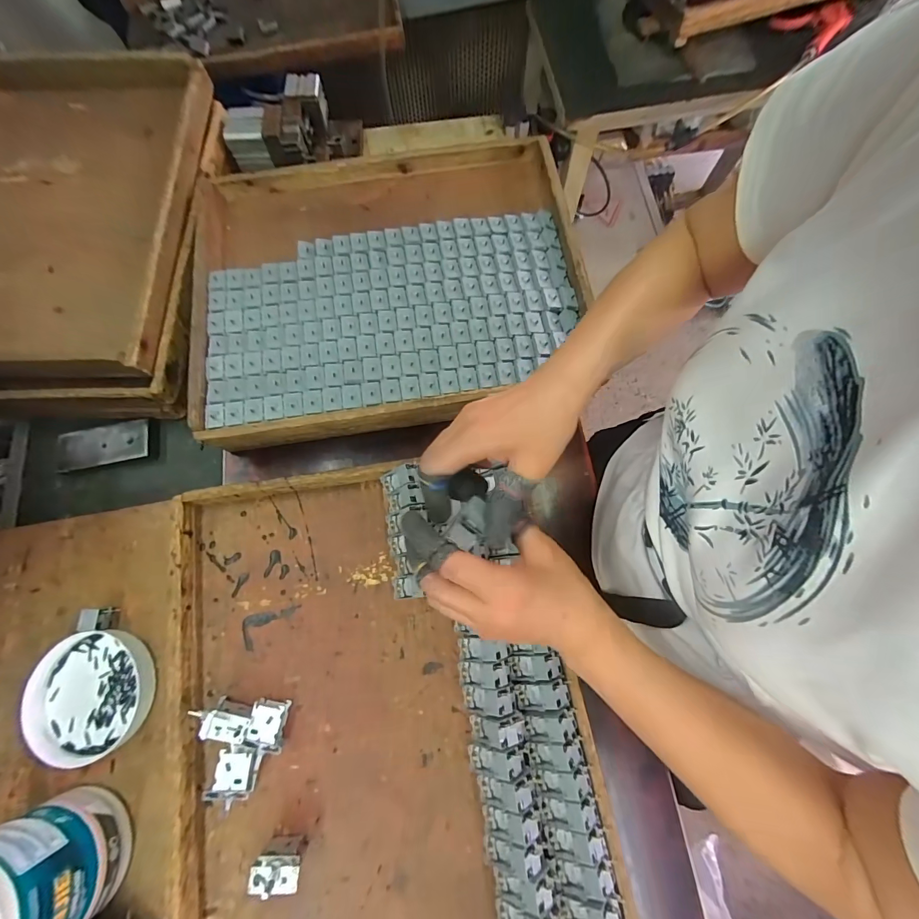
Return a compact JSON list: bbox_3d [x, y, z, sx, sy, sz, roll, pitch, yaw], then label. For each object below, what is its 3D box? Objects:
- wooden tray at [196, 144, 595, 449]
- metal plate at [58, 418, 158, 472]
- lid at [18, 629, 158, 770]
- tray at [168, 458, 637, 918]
[{"bbox_3d":[-0.092,-0.253,0.540,0.499,0.062,0.426,-8,75,-1],"label":"wooden tray"},{"bbox_3d":[-0.477,-0.019,0.523,0.122,0.015,0.058,-10,75,-1],"label":"metal plate"},{"bbox_3d":[-0.399,0.252,0.416,0.121,0.020,0.122,0,75,1],"label":"lid"},{"bbox_3d":[-0.078,0.246,0.397,0.389,0.067,0.501,-12,77,-3],"label":"tray"}]

